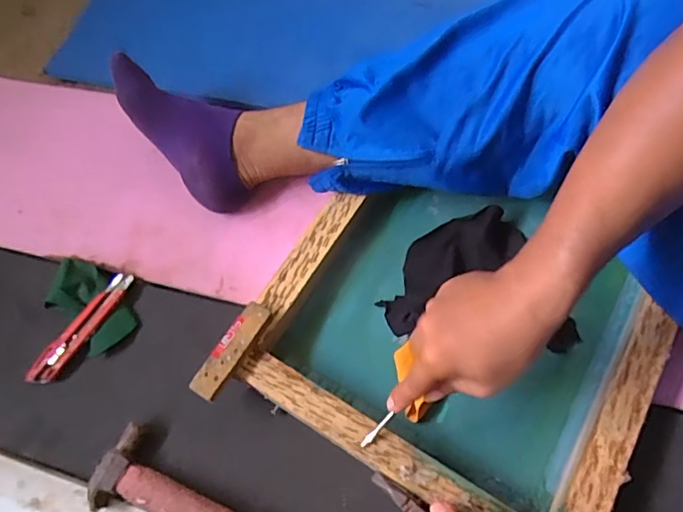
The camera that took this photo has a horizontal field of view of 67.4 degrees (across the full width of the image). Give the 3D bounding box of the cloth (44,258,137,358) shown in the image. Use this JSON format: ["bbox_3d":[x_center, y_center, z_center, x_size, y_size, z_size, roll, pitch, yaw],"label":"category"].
[{"bbox_3d":[-0.297,0.055,0.601,0.063,0.023,0.129,-43,65,-16],"label":"cloth"}]

